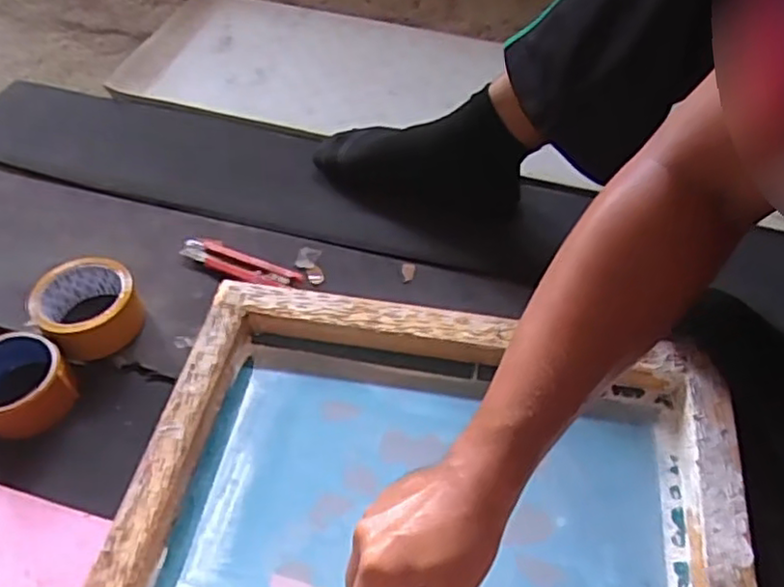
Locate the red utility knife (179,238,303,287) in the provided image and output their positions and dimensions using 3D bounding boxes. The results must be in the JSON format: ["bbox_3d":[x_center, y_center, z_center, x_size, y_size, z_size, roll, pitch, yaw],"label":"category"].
[{"bbox_3d":[-0.162,-0.031,0.710,0.137,0.021,0.031,21,54,15],"label":"red utility knife"}]

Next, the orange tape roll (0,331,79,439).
[{"bbox_3d":[-0.340,0.081,0.598,0.077,0.047,0.083,0,52,0],"label":"orange tape roll"}]

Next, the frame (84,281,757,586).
[{"bbox_3d":[0.031,0.172,0.522,0.465,0.045,0.359,8,52,6],"label":"frame"}]

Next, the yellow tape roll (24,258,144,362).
[{"bbox_3d":[-0.300,0.010,0.652,0.089,0.059,0.095,0,52,0],"label":"yellow tape roll"}]

